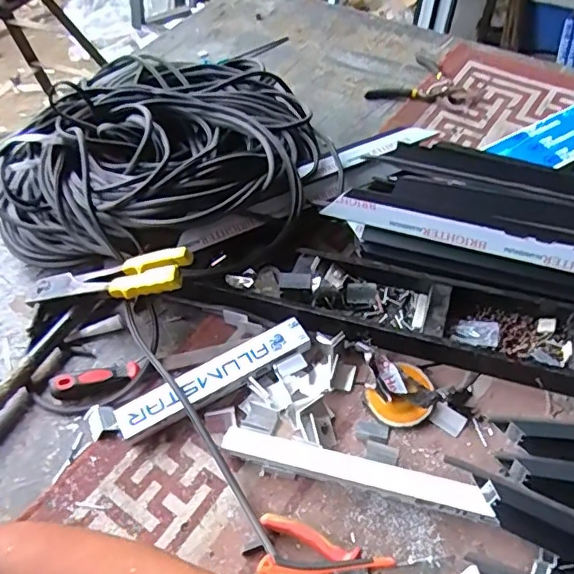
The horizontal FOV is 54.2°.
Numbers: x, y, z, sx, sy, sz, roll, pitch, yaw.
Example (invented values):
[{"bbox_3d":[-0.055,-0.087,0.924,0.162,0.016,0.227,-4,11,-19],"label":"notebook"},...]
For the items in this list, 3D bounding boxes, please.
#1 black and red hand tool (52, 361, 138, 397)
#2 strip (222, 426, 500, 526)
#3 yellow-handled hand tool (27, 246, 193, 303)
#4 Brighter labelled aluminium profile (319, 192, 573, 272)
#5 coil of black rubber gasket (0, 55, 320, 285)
[{"bbox_3d":[-0.239,0.113,0.702,0.104,0.020,0.032,-11,51,-6],"label":"black and red hand tool"},{"bbox_3d":[0.073,0.197,0.606,0.287,0.029,0.030,11,52,11],"label":"strip"},{"bbox_3d":[-0.237,-0.008,0.735,0.247,0.038,0.049,-8,49,20],"label":"yellow-handled hand tool"},{"bbox_3d":[0.265,-0.059,0.710,0.449,0.043,0.025,19,54,17],"label":"Brighter labelled aluminium profile"},{"bbox_3d":[-0.199,-0.204,0.866,0.473,0.146,0.410,8,51,9],"label":"coil of black rubber gasket"}]

